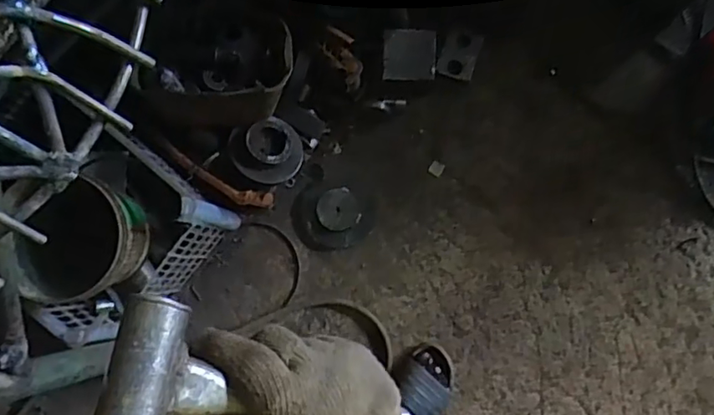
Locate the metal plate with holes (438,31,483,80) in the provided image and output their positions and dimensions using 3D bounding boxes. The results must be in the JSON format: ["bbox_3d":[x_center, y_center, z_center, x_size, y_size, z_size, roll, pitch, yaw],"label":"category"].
[{"bbox_3d":[0.204,-0.304,1.151,0.072,0.009,0.090,15,103,-4],"label":"metal plate with holes"}]

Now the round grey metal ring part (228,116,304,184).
[{"bbox_3d":[-0.168,-0.102,1.082,0.127,0.050,0.127,1,89,-20],"label":"round grey metal ring part"}]

